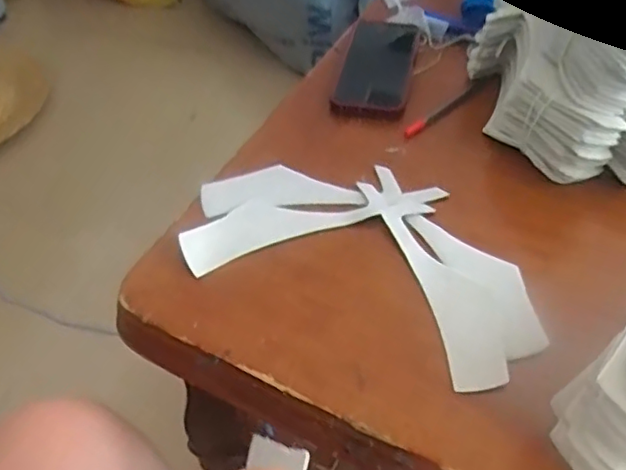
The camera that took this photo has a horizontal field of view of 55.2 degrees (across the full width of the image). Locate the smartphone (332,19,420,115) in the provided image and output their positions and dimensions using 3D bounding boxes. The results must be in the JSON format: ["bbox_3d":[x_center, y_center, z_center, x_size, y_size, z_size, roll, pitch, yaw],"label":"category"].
[{"bbox_3d":[0.074,-0.190,0.664,0.074,0.014,0.159,10,53,9],"label":"smartphone"}]

